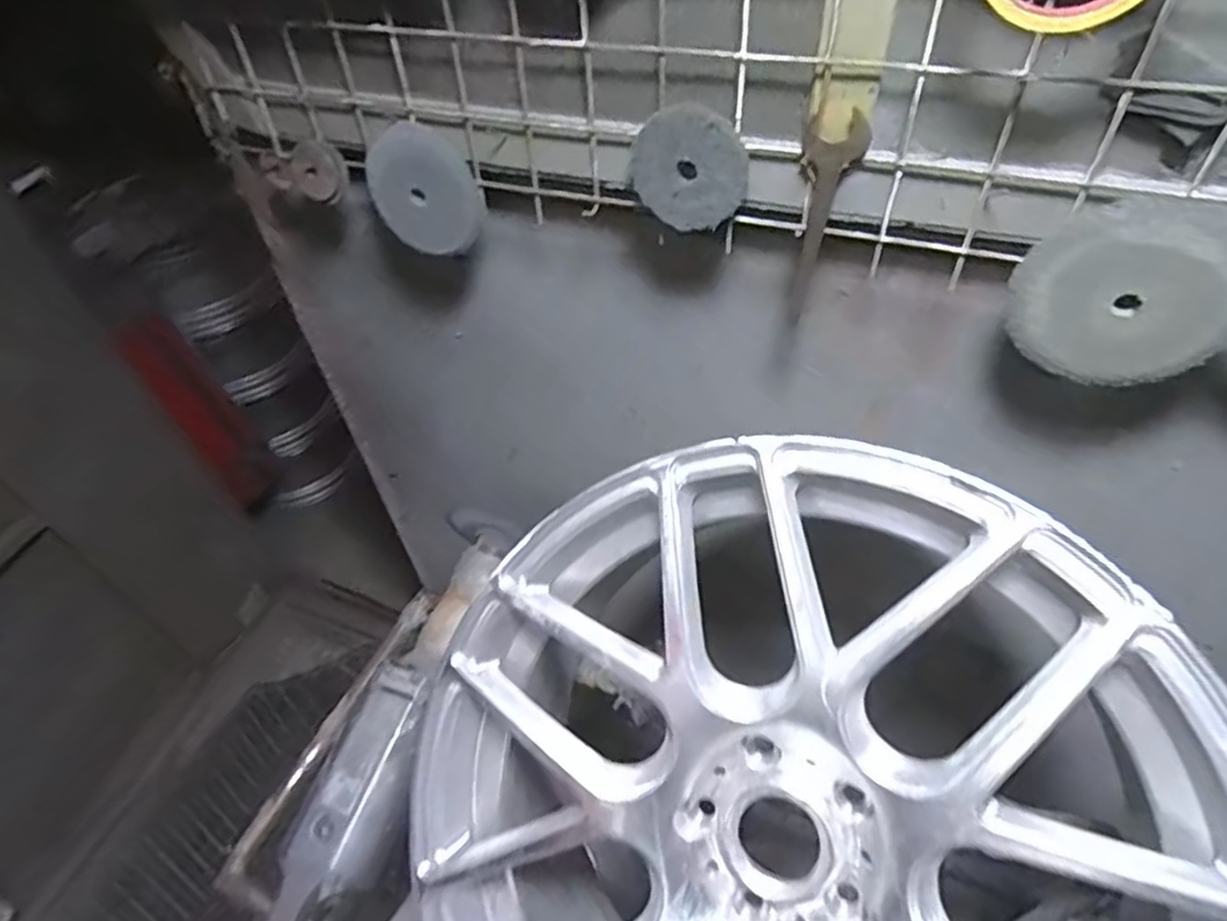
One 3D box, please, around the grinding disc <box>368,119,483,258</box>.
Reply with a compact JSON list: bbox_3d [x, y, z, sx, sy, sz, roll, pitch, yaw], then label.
[{"bbox_3d":[-0.163,-0.232,0.598,0.100,0.104,0.014,5,34,17],"label":"grinding disc"}]

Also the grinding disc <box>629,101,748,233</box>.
[{"bbox_3d":[0.053,-0.206,0.493,0.082,0.083,0.012,13,46,16],"label":"grinding disc"}]

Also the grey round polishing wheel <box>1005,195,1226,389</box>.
[{"bbox_3d":[0.325,-0.100,0.439,0.126,0.121,0.013,15,47,18],"label":"grey round polishing wheel"}]

